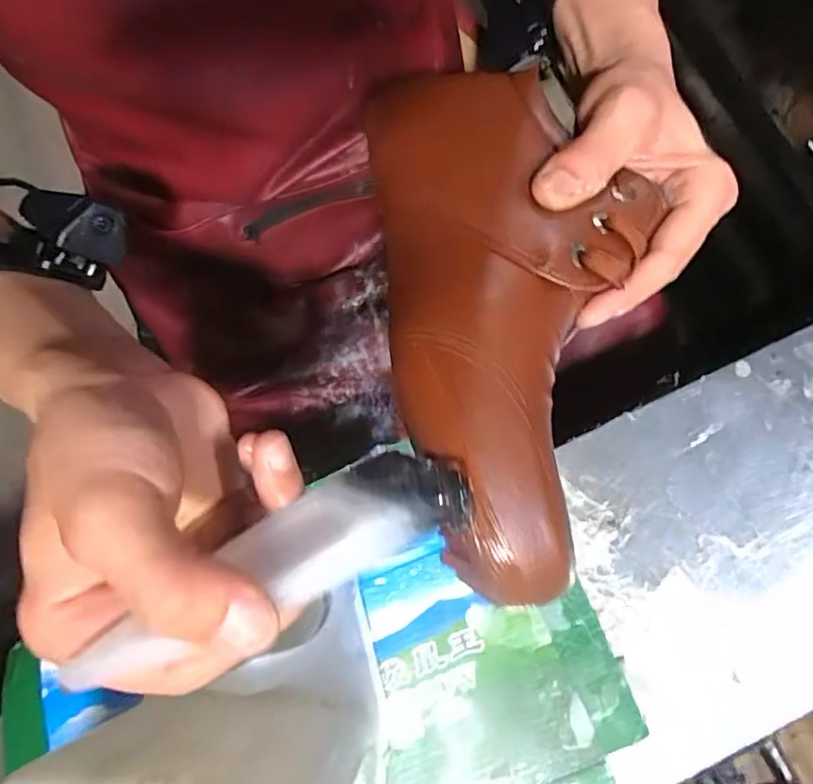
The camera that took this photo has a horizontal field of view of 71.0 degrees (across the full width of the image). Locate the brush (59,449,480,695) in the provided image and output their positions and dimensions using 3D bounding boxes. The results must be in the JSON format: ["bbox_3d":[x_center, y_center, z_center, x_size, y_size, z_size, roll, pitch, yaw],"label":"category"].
[{"bbox_3d":[-0.045,0.057,0.195,0.140,0.026,0.034,-25,77,-8],"label":"brush"}]

